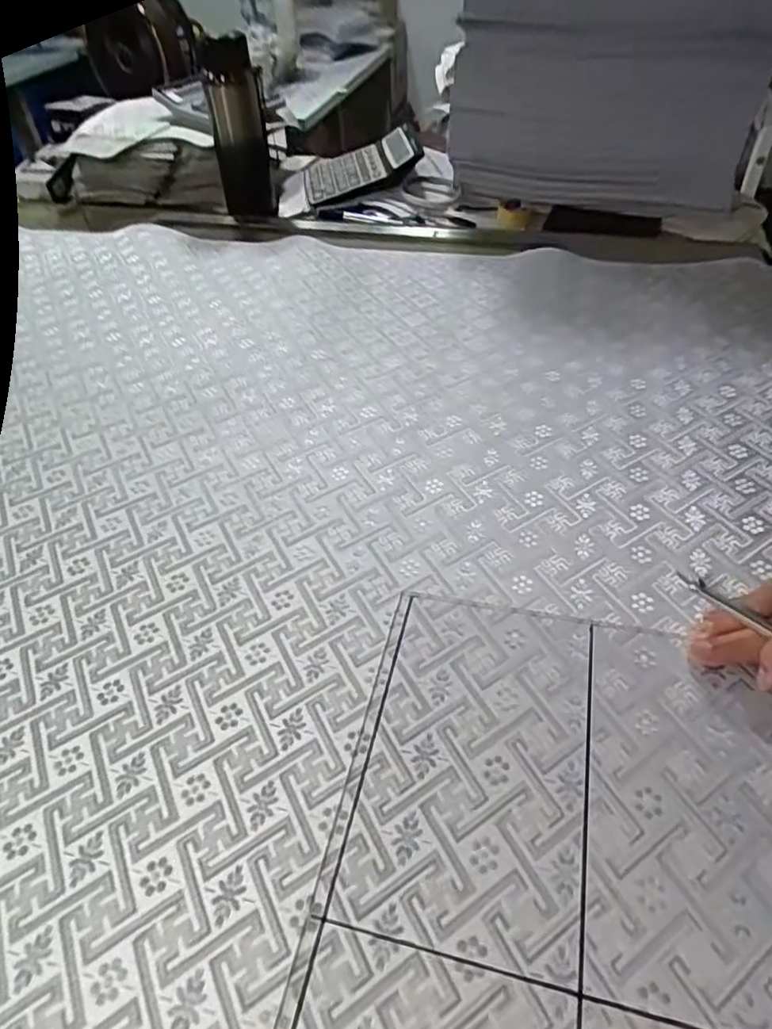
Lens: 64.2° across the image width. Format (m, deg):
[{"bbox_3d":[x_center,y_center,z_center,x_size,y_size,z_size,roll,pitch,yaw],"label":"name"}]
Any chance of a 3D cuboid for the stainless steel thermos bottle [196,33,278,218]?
[{"bbox_3d":[-0.214,-0.559,0.894,0.075,0.212,0.080,-11,47,-7],"label":"stainless steel thermos bottle"}]

